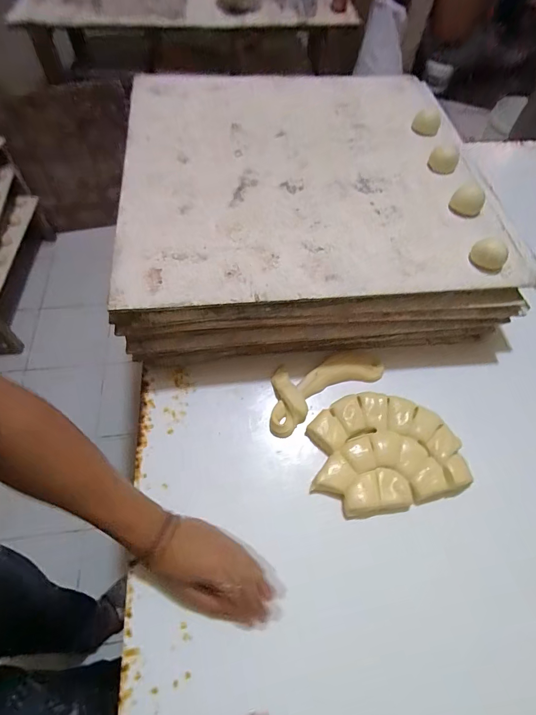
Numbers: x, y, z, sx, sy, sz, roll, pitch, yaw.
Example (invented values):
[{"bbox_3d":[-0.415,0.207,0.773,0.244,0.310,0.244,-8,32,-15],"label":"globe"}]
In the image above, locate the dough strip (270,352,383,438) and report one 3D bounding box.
[{"bbox_3d":[0.073,0.032,0.577,0.198,0.026,0.100,-28,65,-18],"label":"dough strip"}]

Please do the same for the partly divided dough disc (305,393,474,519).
[{"bbox_3d":[0.164,0.128,0.516,0.202,0.015,0.161,-1,60,-4],"label":"partly divided dough disc"}]

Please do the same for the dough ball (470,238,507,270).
[{"bbox_3d":[0.314,-0.147,0.522,0.044,0.025,0.043,2,60,-3],"label":"dough ball"}]

